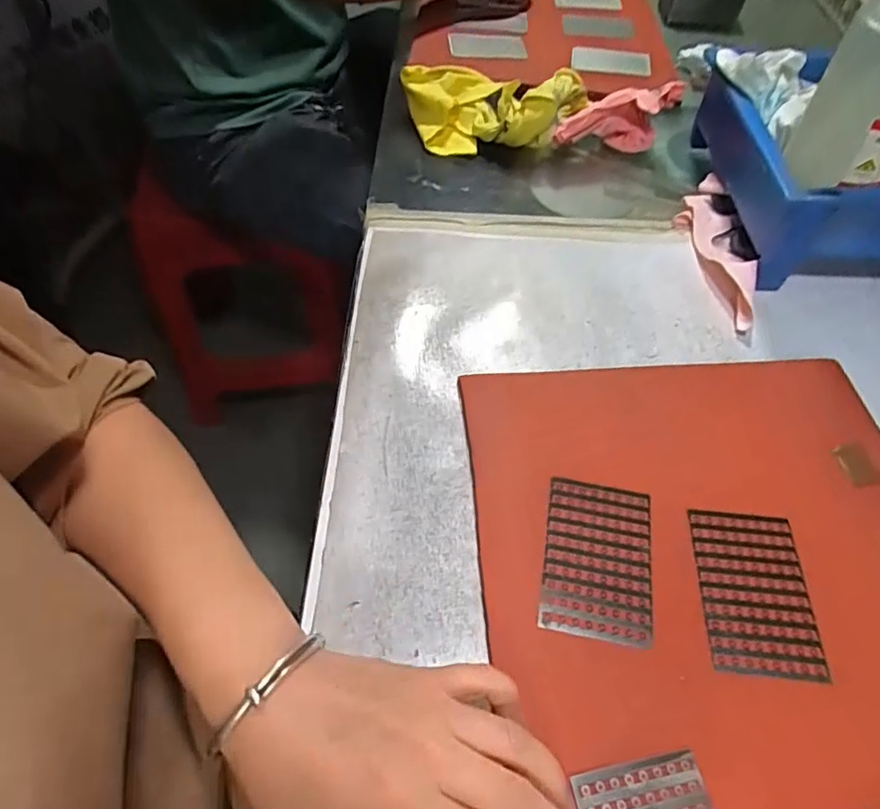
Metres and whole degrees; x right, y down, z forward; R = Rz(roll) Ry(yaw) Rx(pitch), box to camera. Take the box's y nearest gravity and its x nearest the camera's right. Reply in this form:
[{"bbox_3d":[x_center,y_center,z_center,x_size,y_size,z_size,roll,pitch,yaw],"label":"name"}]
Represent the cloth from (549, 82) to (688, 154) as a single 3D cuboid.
[{"bbox_3d":[0.157,-0.258,0.526,0.107,0.068,0.030,-11,57,-10],"label":"cloth"}]

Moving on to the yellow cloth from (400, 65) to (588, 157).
[{"bbox_3d":[0.049,-0.278,0.530,0.167,0.053,0.077,7,56,2],"label":"yellow cloth"}]

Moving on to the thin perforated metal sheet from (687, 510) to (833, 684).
[{"bbox_3d":[0.163,0.096,0.297,0.055,0.004,0.083,6,56,1],"label":"thin perforated metal sheet"}]

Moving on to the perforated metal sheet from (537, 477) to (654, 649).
[{"bbox_3d":[0.084,0.081,0.304,0.056,0.004,0.083,10,56,4],"label":"perforated metal sheet"}]

